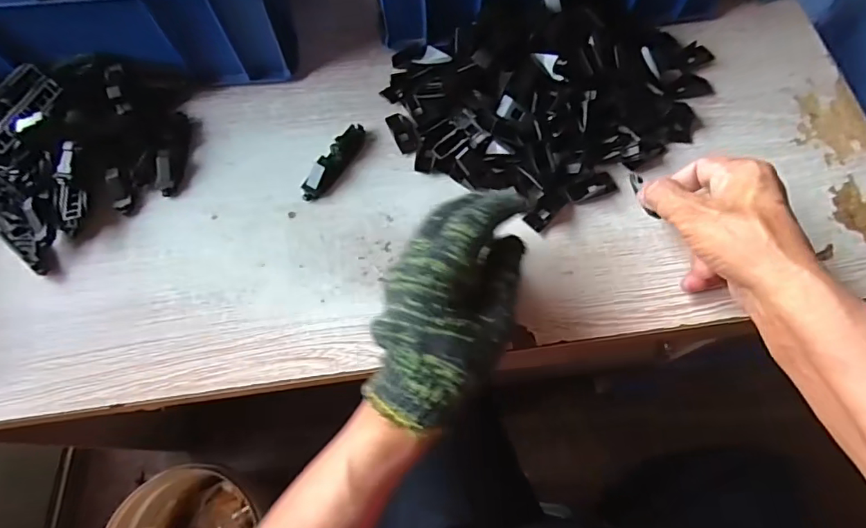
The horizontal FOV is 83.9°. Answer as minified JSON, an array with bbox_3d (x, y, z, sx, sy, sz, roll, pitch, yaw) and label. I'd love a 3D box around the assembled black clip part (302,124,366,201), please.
[{"bbox_3d":[-0.085,-0.090,0.414,0.015,0.020,0.081,29,71,12],"label":"assembled black clip part"}]

